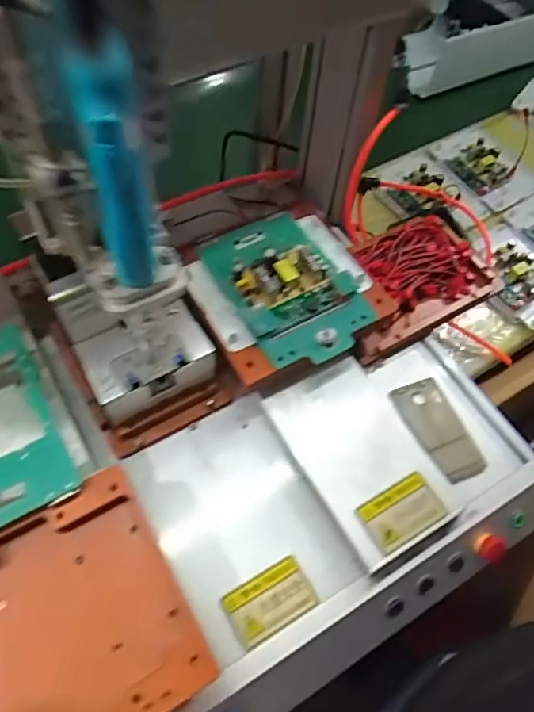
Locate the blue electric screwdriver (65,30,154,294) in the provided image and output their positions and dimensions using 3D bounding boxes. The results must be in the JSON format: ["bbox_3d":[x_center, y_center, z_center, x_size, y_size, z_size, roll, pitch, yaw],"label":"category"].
[{"bbox_3d":[-0.090,-0.108,0.339,0.033,0.161,0.039,-11,59,-10],"label":"blue electric screwdriver"}]

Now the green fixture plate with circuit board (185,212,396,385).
[{"bbox_3d":[0.023,-0.082,0.610,0.189,0.032,0.190,-25,62,-18],"label":"green fixture plate with circuit board"}]

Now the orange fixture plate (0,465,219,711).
[{"bbox_3d":[-0.170,0.221,0.442,0.197,0.029,0.192,-27,63,-19],"label":"orange fixture plate"}]

